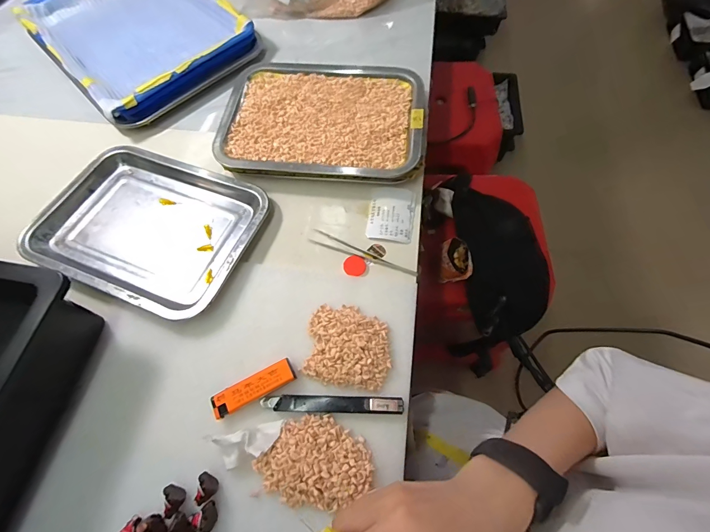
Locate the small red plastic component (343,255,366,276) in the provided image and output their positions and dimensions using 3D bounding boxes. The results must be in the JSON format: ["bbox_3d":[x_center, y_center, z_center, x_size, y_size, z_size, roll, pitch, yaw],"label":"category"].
[{"bbox_3d":[0.000,-0.001,0.392,0.025,0.004,0.024,-1,66,2],"label":"small red plastic component"}]

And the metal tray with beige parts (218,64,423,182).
[{"bbox_3d":[-0.042,-0.200,0.457,0.264,0.025,0.196,1,66,2],"label":"metal tray with beige parts"}]

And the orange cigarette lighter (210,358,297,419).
[{"bbox_3d":[-0.098,0.117,0.331,0.079,0.009,0.023,-27,68,-9],"label":"orange cigarette lighter"}]

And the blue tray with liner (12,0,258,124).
[{"bbox_3d":[-0.346,-0.373,0.548,0.344,0.036,0.253,41,74,18],"label":"blue tray with liner"}]

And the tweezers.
[{"bbox_3d":[0.010,-0.015,0.398,0.129,0.005,0.015,20,68,10],"label":"tweezers"}]

